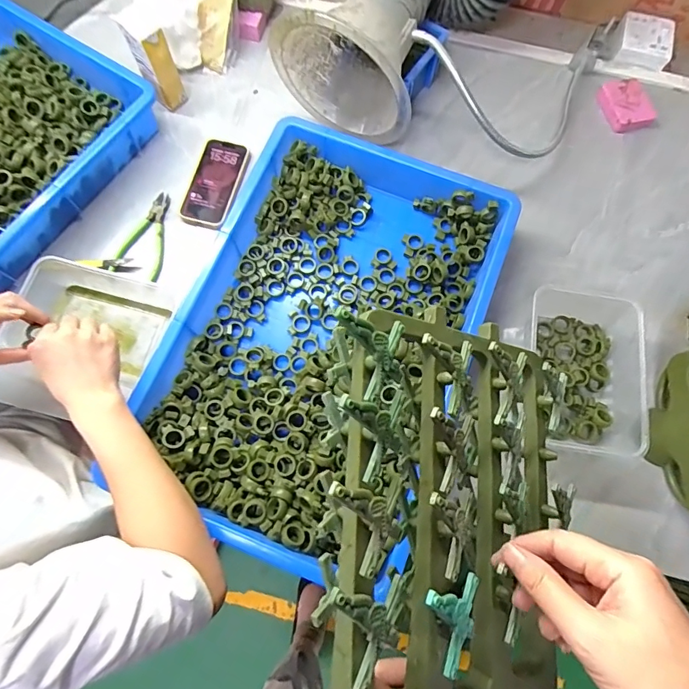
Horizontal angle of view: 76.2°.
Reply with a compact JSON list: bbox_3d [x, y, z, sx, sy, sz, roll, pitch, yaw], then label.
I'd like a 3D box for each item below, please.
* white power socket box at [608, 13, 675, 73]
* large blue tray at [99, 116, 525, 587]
[{"bbox_3d":[0.534,-0.543,0.786,0.096,0.032,0.102,20,74,4],"label":"white power socket box"},{"bbox_3d":[-0.023,-0.024,0.606,0.365,0.077,0.571,23,75,5],"label":"large blue tray"}]

